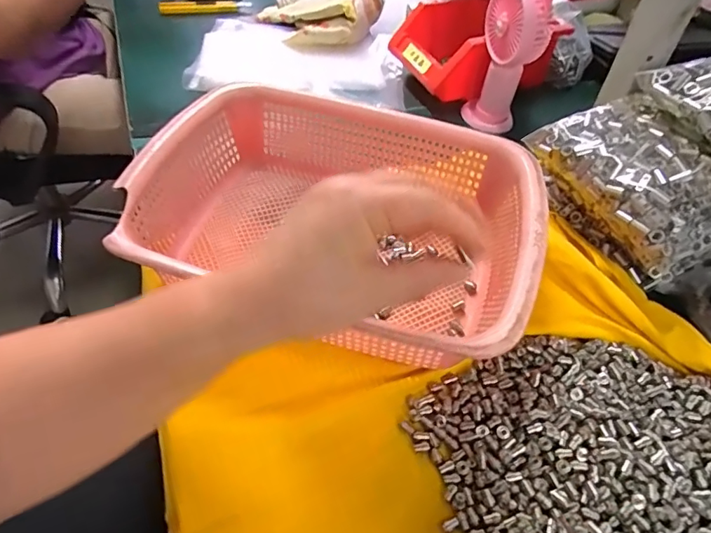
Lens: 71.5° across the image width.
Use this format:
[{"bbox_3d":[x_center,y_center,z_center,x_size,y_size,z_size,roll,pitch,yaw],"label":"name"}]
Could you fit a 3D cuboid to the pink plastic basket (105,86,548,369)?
[{"bbox_3d":[-0.013,-0.036,0.386,0.294,0.080,0.217,15,50,10],"label":"pink plastic basket"}]

